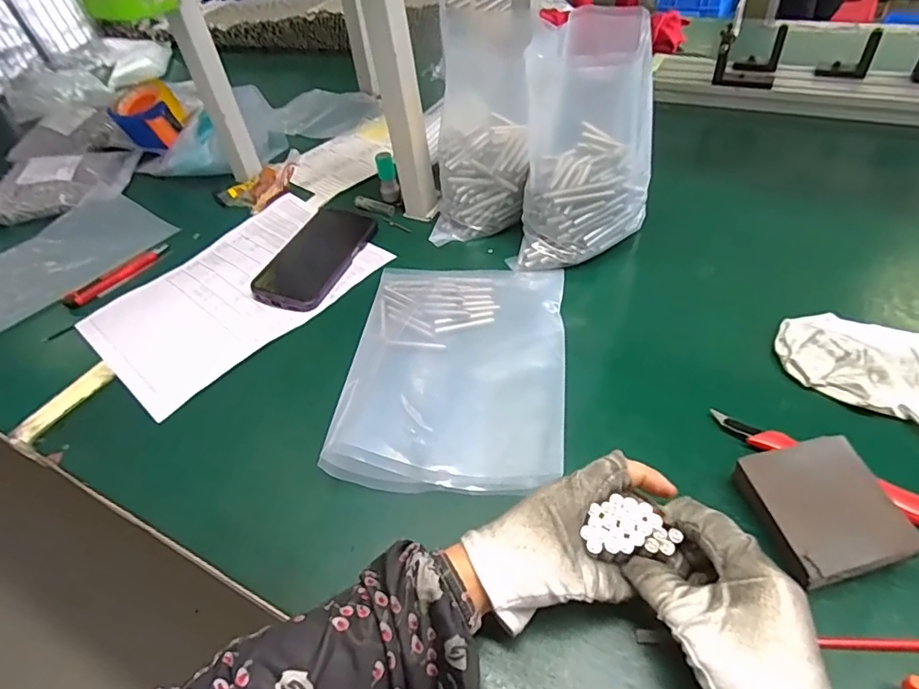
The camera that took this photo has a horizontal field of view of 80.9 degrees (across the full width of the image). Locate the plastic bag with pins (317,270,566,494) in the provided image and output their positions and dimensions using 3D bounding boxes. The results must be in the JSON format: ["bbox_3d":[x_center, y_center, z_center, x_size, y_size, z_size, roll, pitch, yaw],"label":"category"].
[{"bbox_3d":[-0.001,0.008,0.475,0.180,0.033,0.256,-1,45,6],"label":"plastic bag with pins"}]

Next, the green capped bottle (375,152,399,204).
[{"bbox_3d":[-0.092,-0.210,0.685,0.025,0.059,0.025,-14,45,-5],"label":"green capped bottle"}]

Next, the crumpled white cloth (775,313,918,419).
[{"bbox_3d":[0.319,0.013,0.431,0.113,0.022,0.094,9,47,16],"label":"crumpled white cloth"}]

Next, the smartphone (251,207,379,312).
[{"bbox_3d":[-0.162,-0.103,0.617,0.083,0.013,0.174,11,47,18],"label":"smartphone"}]

